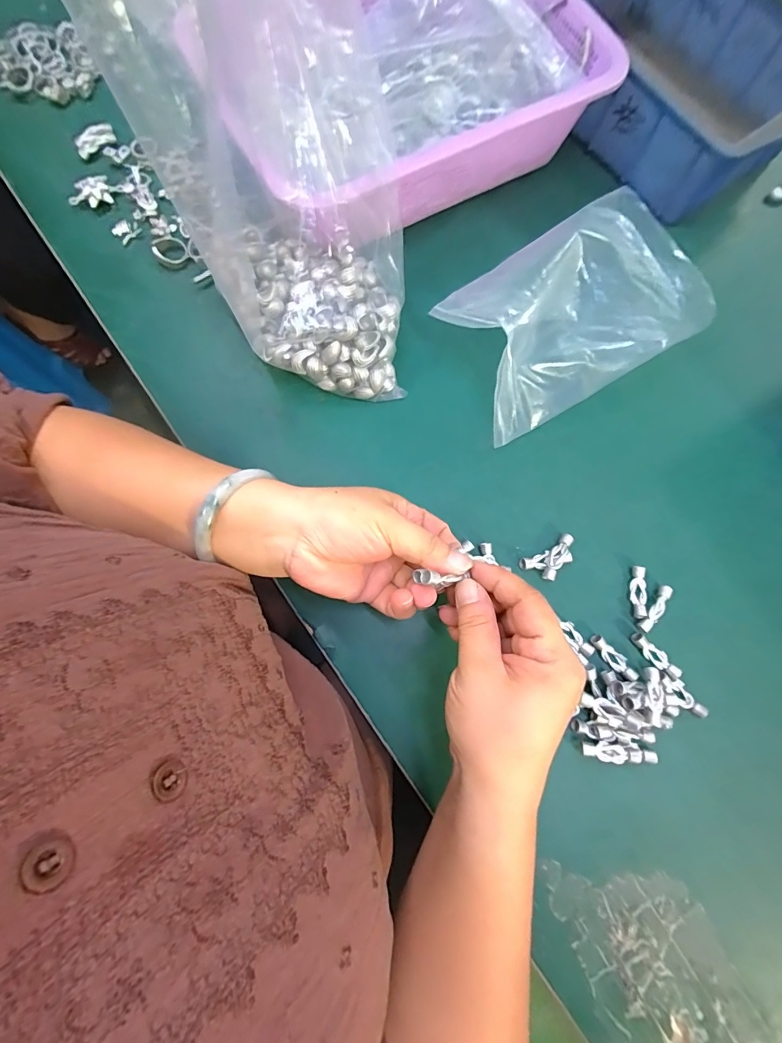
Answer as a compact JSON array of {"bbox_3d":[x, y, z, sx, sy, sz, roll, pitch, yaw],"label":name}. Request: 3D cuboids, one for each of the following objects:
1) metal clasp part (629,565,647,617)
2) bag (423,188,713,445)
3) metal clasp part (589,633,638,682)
[{"bbox_3d":[0.183,0.051,0.303,0.012,0.005,0.037,10,78,2],"label":"metal clasp part"},{"bbox_3d":[0.139,-0.163,0.324,0.185,0.052,0.123,-30,80,-6],"label":"bag"},{"bbox_3d":[0.157,0.095,0.291,0.011,0.006,0.037,-43,82,-8],"label":"metal clasp part"}]

